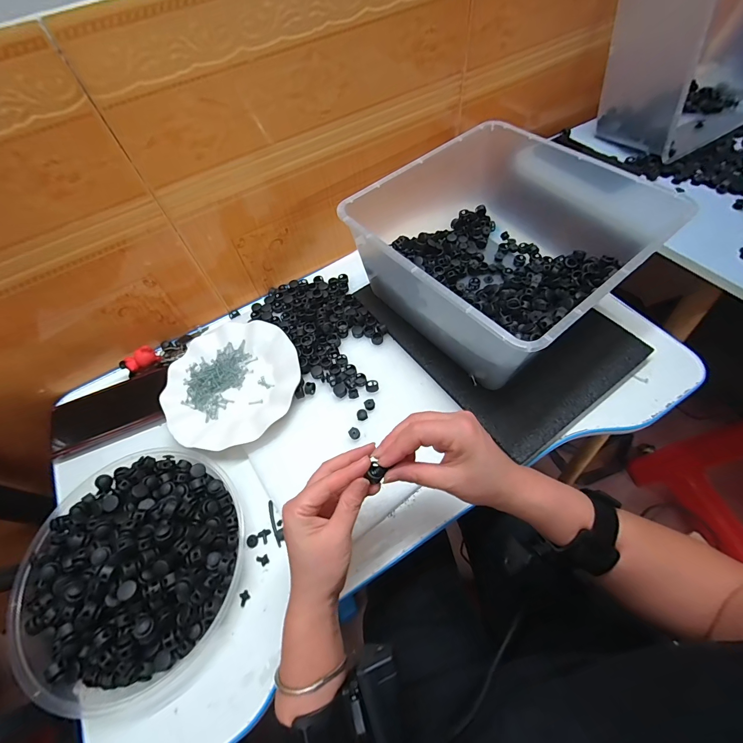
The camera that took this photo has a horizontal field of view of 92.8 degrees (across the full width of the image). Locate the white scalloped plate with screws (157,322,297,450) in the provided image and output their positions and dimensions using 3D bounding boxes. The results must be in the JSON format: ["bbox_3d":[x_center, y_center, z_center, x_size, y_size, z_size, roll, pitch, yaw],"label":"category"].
[{"bbox_3d":[-0.188,0.014,0.477,0.177,0.018,0.177,-2,59,4],"label":"white scalloped plate with screws"}]

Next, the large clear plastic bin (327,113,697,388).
[{"bbox_3d":[0.175,-0.176,0.471,0.339,0.134,0.309,-37,63,-16],"label":"large clear plastic bin"}]

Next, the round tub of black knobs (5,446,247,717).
[{"bbox_3d":[-0.252,0.192,0.364,0.226,0.047,0.232,-2,59,4],"label":"round tub of black knobs"}]

